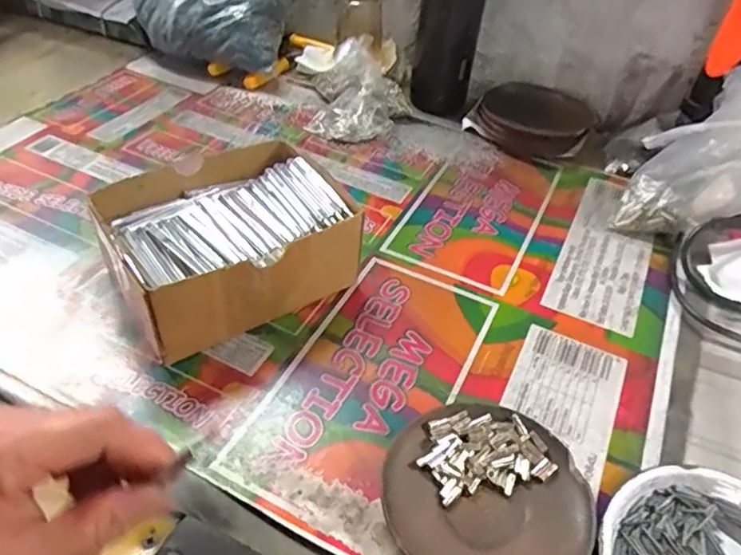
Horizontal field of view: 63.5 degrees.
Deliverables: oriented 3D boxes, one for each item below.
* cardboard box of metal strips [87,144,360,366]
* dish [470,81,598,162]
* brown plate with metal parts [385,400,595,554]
[{"bbox_3d":[-0.101,-0.026,0.437,0.156,0.070,0.128,-23,52,-26],"label":"cardboard box of metal strips"},{"bbox_3d":[0.174,-0.169,0.640,0.113,0.033,0.100,29,49,22],"label":"dish"},{"bbox_3d":[0.066,0.123,0.338,0.108,0.016,0.112,3,45,-3],"label":"brown plate with metal parts"}]

